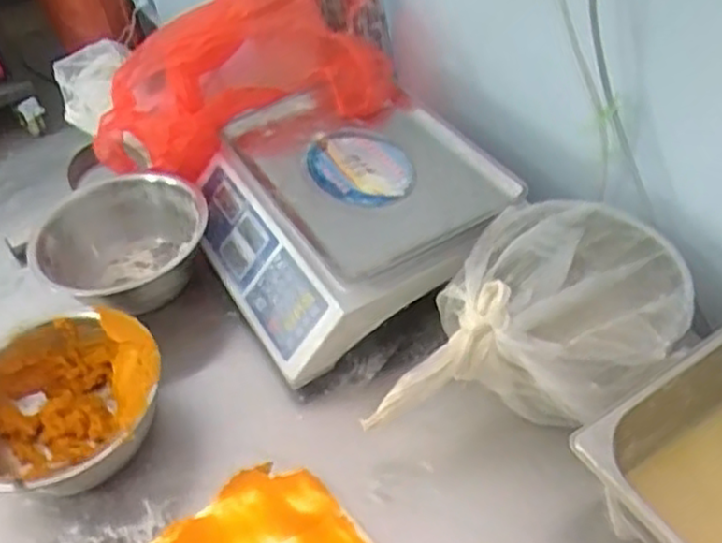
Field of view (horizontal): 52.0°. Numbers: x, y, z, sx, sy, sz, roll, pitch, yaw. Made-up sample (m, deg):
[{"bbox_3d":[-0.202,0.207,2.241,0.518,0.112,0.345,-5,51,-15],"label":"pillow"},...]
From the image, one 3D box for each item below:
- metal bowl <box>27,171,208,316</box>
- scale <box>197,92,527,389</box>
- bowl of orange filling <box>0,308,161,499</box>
[{"bbox_3d":[-0.268,-0.017,0.875,0.186,0.095,0.193,-4,46,4],"label":"metal bowl"},{"bbox_3d":[-0.025,-0.073,0.858,0.305,0.098,0.335,-28,49,-19],"label":"scale"},{"bbox_3d":[-0.289,0.141,0.734,0.192,0.093,0.197,-4,46,4],"label":"bowl of orange filling"}]

